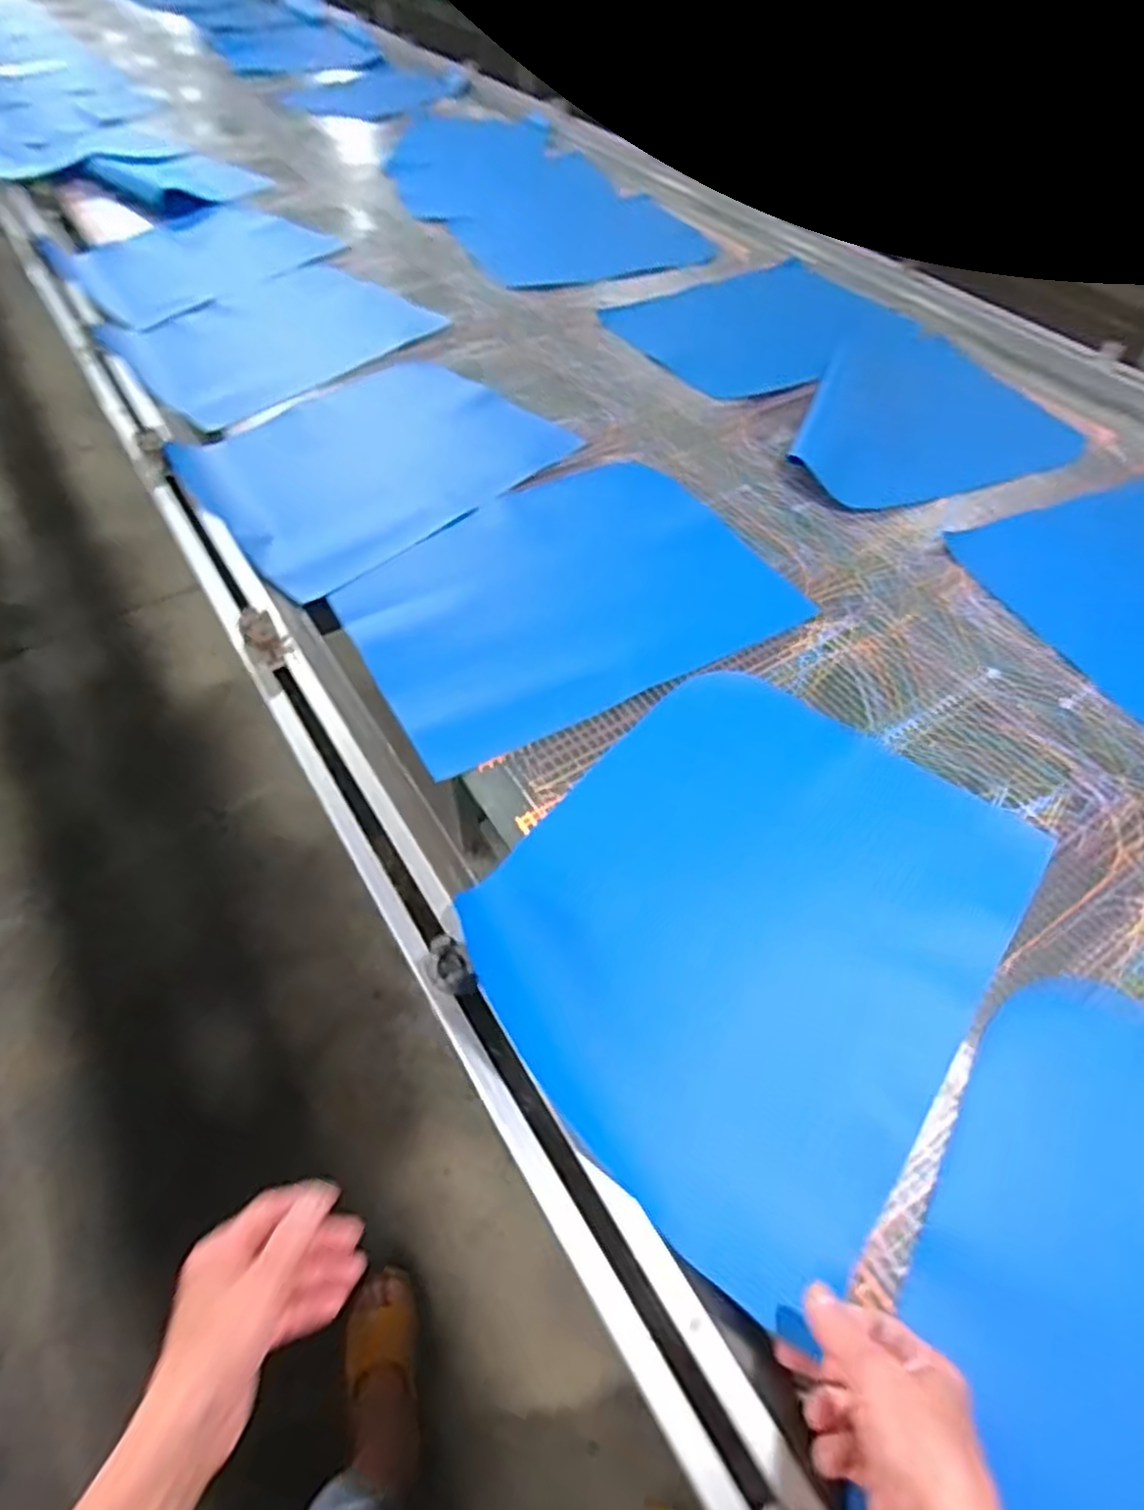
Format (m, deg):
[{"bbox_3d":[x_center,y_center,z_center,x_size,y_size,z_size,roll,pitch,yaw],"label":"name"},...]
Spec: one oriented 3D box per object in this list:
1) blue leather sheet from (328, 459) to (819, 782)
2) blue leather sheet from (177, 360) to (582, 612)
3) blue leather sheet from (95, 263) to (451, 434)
[{"bbox_3d":[-0.012,-0.178,0.847,0.456,0.031,0.346,-25,60,-19],"label":"blue leather sheet"},{"bbox_3d":[-0.252,-0.387,0.946,0.313,0.032,0.439,39,62,22],"label":"blue leather sheet"},{"bbox_3d":[-0.455,-0.638,1.148,0.326,0.054,0.431,39,62,23],"label":"blue leather sheet"}]

